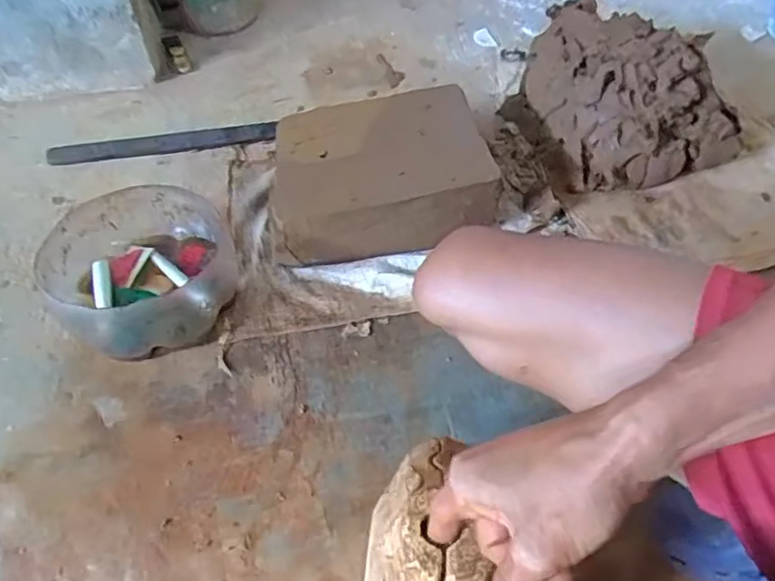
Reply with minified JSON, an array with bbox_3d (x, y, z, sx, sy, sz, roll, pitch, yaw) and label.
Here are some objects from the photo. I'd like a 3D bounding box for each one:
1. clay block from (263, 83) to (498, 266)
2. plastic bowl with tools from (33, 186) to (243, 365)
[{"bbox_3d":[-0.010,-0.181,0.965,0.322,0.125,0.270,-8,49,-3],"label":"clay block"},{"bbox_3d":[-0.340,-0.019,0.842,0.236,0.126,0.252,-2,49,2],"label":"plastic bowl with tools"}]

